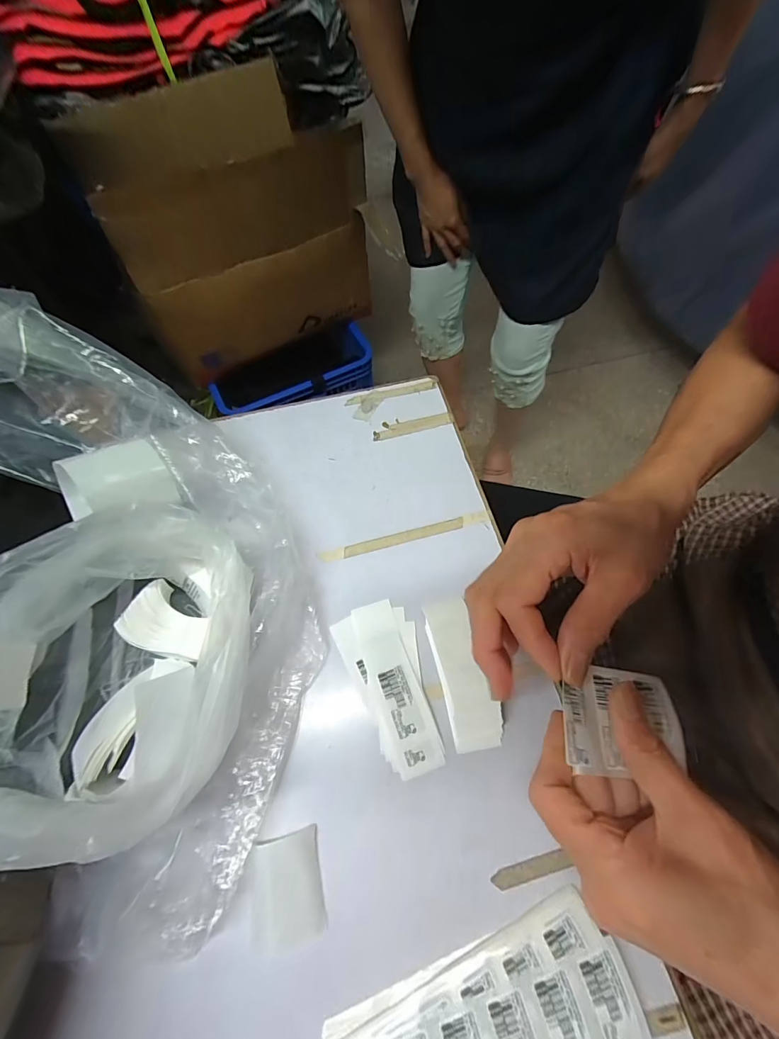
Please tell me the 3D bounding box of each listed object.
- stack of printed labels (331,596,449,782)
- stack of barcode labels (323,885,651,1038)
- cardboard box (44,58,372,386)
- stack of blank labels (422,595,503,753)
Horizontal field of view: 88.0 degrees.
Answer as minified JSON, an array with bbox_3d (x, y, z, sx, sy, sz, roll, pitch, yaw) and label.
[{"bbox_3d":[0.003,0.112,0.280,0.052,0.006,0.111,-22,66,-8],"label":"stack of printed labels"},{"bbox_3d":[0.046,0.258,0.204,0.156,0.013,0.061,-20,65,-7],"label":"stack of barcode labels"},{"bbox_3d":[-0.354,-0.679,0.935,0.502,0.416,0.393,-27,66,-10],"label":"cardboard box"},{"bbox_3d":[0.047,0.099,0.271,0.033,0.029,0.099,-14,65,-5],"label":"stack of blank labels"}]

